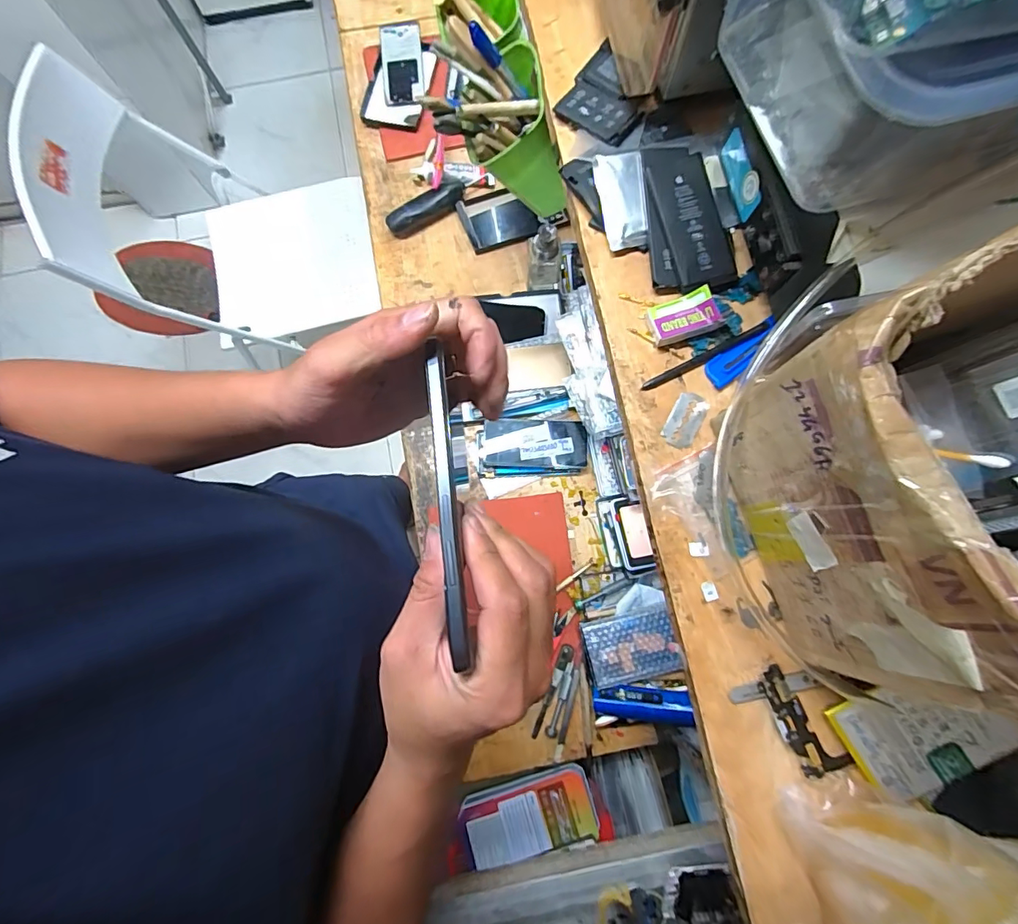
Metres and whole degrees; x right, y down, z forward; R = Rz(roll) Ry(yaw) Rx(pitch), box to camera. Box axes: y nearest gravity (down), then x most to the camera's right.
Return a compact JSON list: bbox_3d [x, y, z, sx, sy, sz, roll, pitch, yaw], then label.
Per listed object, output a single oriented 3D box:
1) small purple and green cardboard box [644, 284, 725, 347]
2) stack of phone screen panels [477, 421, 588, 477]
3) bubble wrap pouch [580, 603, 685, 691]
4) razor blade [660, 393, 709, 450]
[{"bbox_3d":[0.127,-0.105,0.349,0.049,0.012,0.030,-18,91,11],"label":"small purple and green cardboard box"},{"bbox_3d":[0.036,-0.023,0.748,0.167,0.022,0.087,-2,78,1],"label":"stack of phone screen panels"},{"bbox_3d":[0.167,0.254,0.660,0.120,0.017,0.089,-14,79,-2],"label":"bubble wrap pouch"},{"bbox_3d":[0.126,-0.030,0.345,0.023,0.004,0.040,28,80,7],"label":"razor blade"}]

